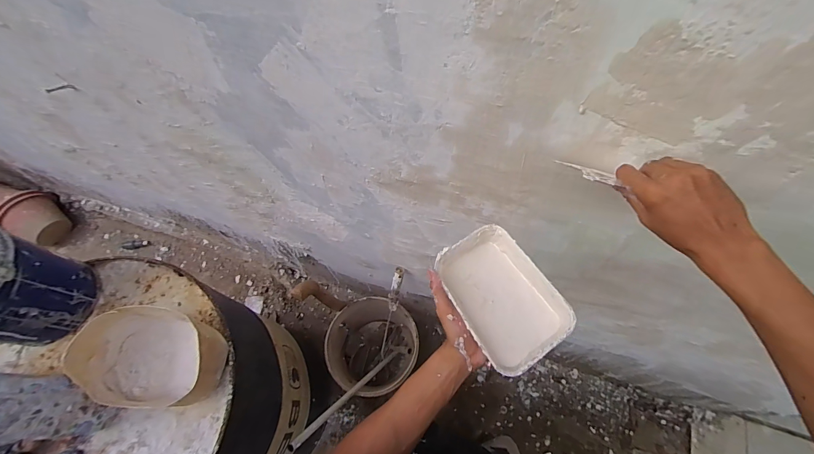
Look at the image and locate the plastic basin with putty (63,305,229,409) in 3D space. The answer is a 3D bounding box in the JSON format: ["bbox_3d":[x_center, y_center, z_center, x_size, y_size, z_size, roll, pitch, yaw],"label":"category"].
[{"bbox_3d":[-0.420,0.220,0.599,0.198,0.138,0.155,4,65,4],"label":"plastic basin with putty"}]

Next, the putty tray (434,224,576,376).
[{"bbox_3d":[0.122,0.090,0.468,0.115,0.049,0.174,-28,67,-11],"label":"putty tray"}]

